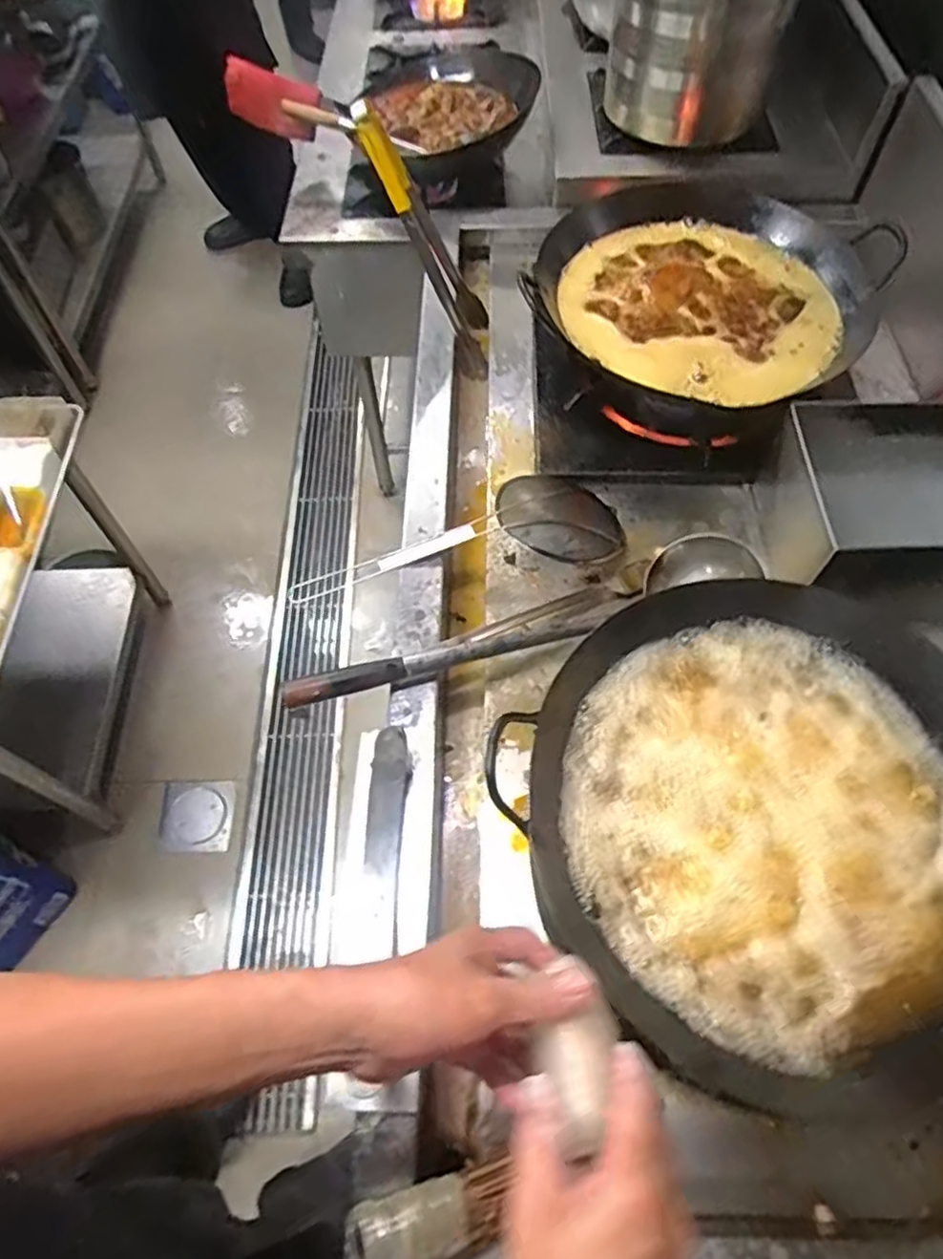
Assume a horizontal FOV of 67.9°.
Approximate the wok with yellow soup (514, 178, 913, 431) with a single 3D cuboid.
[{"bbox_3d":[0.309,-0.454,0.977,0.422,0.109,0.417,0,61,0],"label":"wok with yellow soup"}]

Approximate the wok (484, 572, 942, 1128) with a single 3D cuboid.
[{"bbox_3d":[0.273,0.171,0.640,0.426,0.120,0.430,-35,67,-18],"label":"wok"}]

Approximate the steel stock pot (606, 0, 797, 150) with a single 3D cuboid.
[{"bbox_3d":[0.383,-1.024,1.139,0.271,0.255,0.330,15,62,8],"label":"steel stock pot"}]

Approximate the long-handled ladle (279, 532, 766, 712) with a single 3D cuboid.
[{"bbox_3d":[0.064,-0.008,0.783,0.547,0.070,0.090,-17,62,-9],"label":"long-handled ladle"}]

